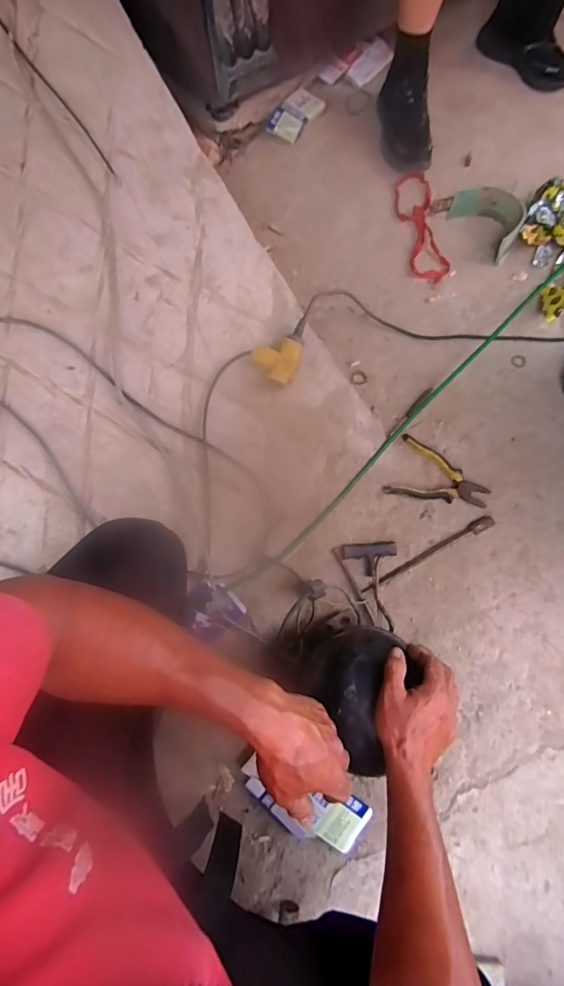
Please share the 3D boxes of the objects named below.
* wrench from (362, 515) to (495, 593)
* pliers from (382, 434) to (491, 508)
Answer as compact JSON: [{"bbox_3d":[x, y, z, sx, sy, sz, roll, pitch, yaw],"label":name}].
[{"bbox_3d":[0.264,0.112,0.772,0.274,0.019,0.024,-28,73,-8],"label":"wrench"},{"bbox_3d":[0.293,-0.020,0.803,0.180,0.023,0.117,23,73,9],"label":"pliers"}]

